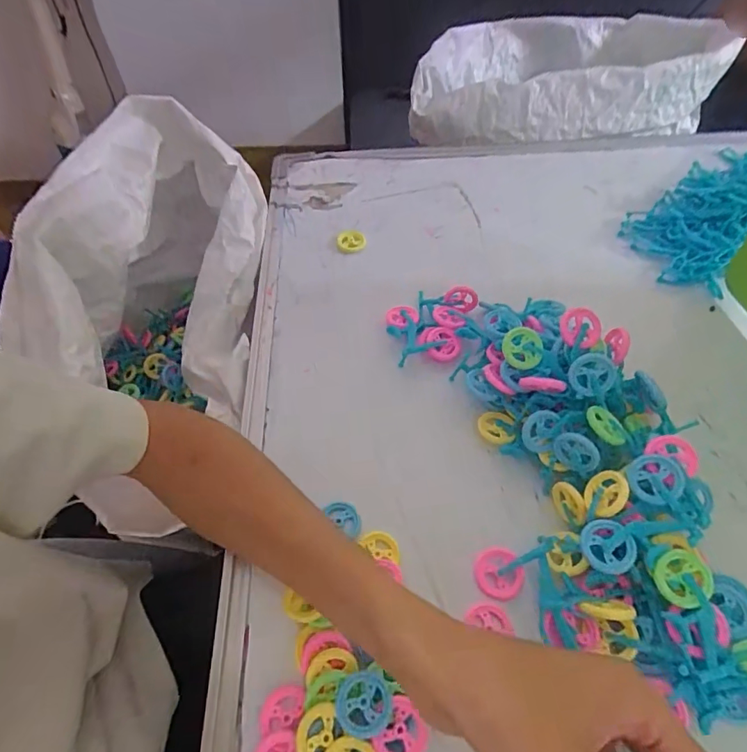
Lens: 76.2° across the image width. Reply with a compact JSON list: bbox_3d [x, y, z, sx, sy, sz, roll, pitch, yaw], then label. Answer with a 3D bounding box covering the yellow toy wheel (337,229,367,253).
[{"bbox_3d":[-0.023,-0.140,0.498,0.029,0.011,0.029,-1,52,1],"label":"yellow toy wheel"}]

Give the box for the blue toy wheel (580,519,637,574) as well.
[{"bbox_3d":[0.137,0.100,0.279,0.029,0.004,0.030,-4,70,12],"label":"blue toy wheel"}]

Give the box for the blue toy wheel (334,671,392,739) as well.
[{"bbox_3d":[-0.005,0.174,0.252,0.029,0.006,0.029,-1,52,1],"label":"blue toy wheel"}]

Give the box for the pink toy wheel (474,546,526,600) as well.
[{"bbox_3d":[0.080,0.125,0.303,0.029,0.006,0.029,-7,64,15],"label":"pink toy wheel"}]

